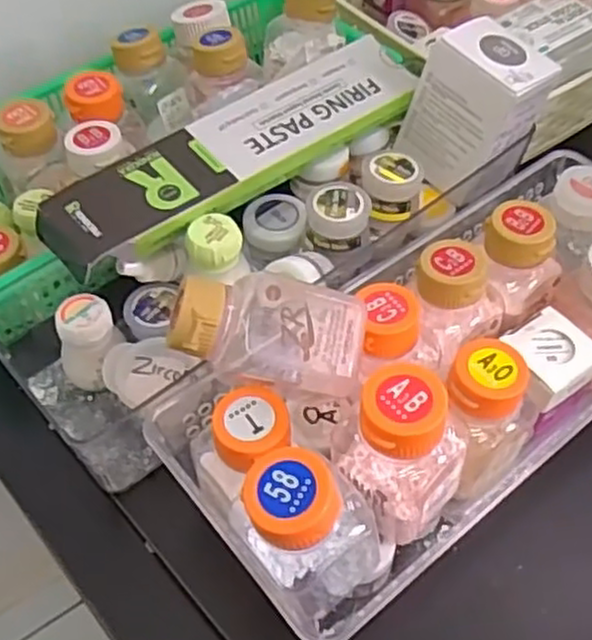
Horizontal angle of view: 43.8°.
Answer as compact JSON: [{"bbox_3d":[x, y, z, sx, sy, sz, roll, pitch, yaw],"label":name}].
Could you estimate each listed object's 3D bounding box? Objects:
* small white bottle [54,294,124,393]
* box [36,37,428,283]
[{"bbox_3d":[-0.101,0.010,0.353,0.026,0.041,0.027,14,53,10],"label":"small white bottle"},{"bbox_3d":[-0.026,-0.082,0.367,0.204,0.027,0.046,-34,60,-24],"label":"box"}]

